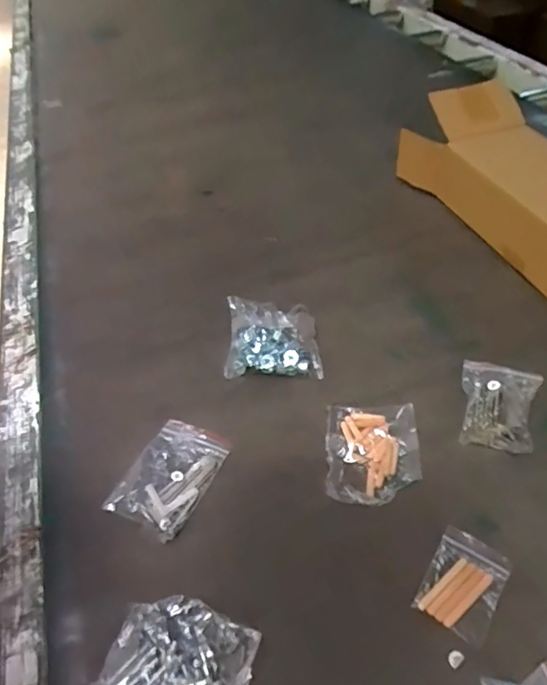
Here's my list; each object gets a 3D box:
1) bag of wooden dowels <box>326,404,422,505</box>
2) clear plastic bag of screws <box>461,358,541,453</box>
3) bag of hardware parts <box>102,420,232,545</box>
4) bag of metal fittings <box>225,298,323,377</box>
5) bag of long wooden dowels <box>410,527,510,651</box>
[{"bbox_3d":[0.085,0.094,0.435,0.077,0.012,0.090,1,46,5],"label":"bag of wooden dowels"},{"bbox_3d":[0.204,0.051,0.456,0.064,0.027,0.092,10,48,13],"label":"clear plastic bag of screws"},{"bbox_3d":[-0.088,0.107,0.431,0.065,0.028,0.103,16,50,19],"label":"bag of hardware parts"},{"bbox_3d":[-0.001,-0.007,0.522,0.095,0.040,0.082,-1,46,3],"label":"bag of metal fittings"},{"bbox_3d":[0.135,0.170,0.364,0.048,0.004,0.067,26,53,26],"label":"bag of long wooden dowels"}]

